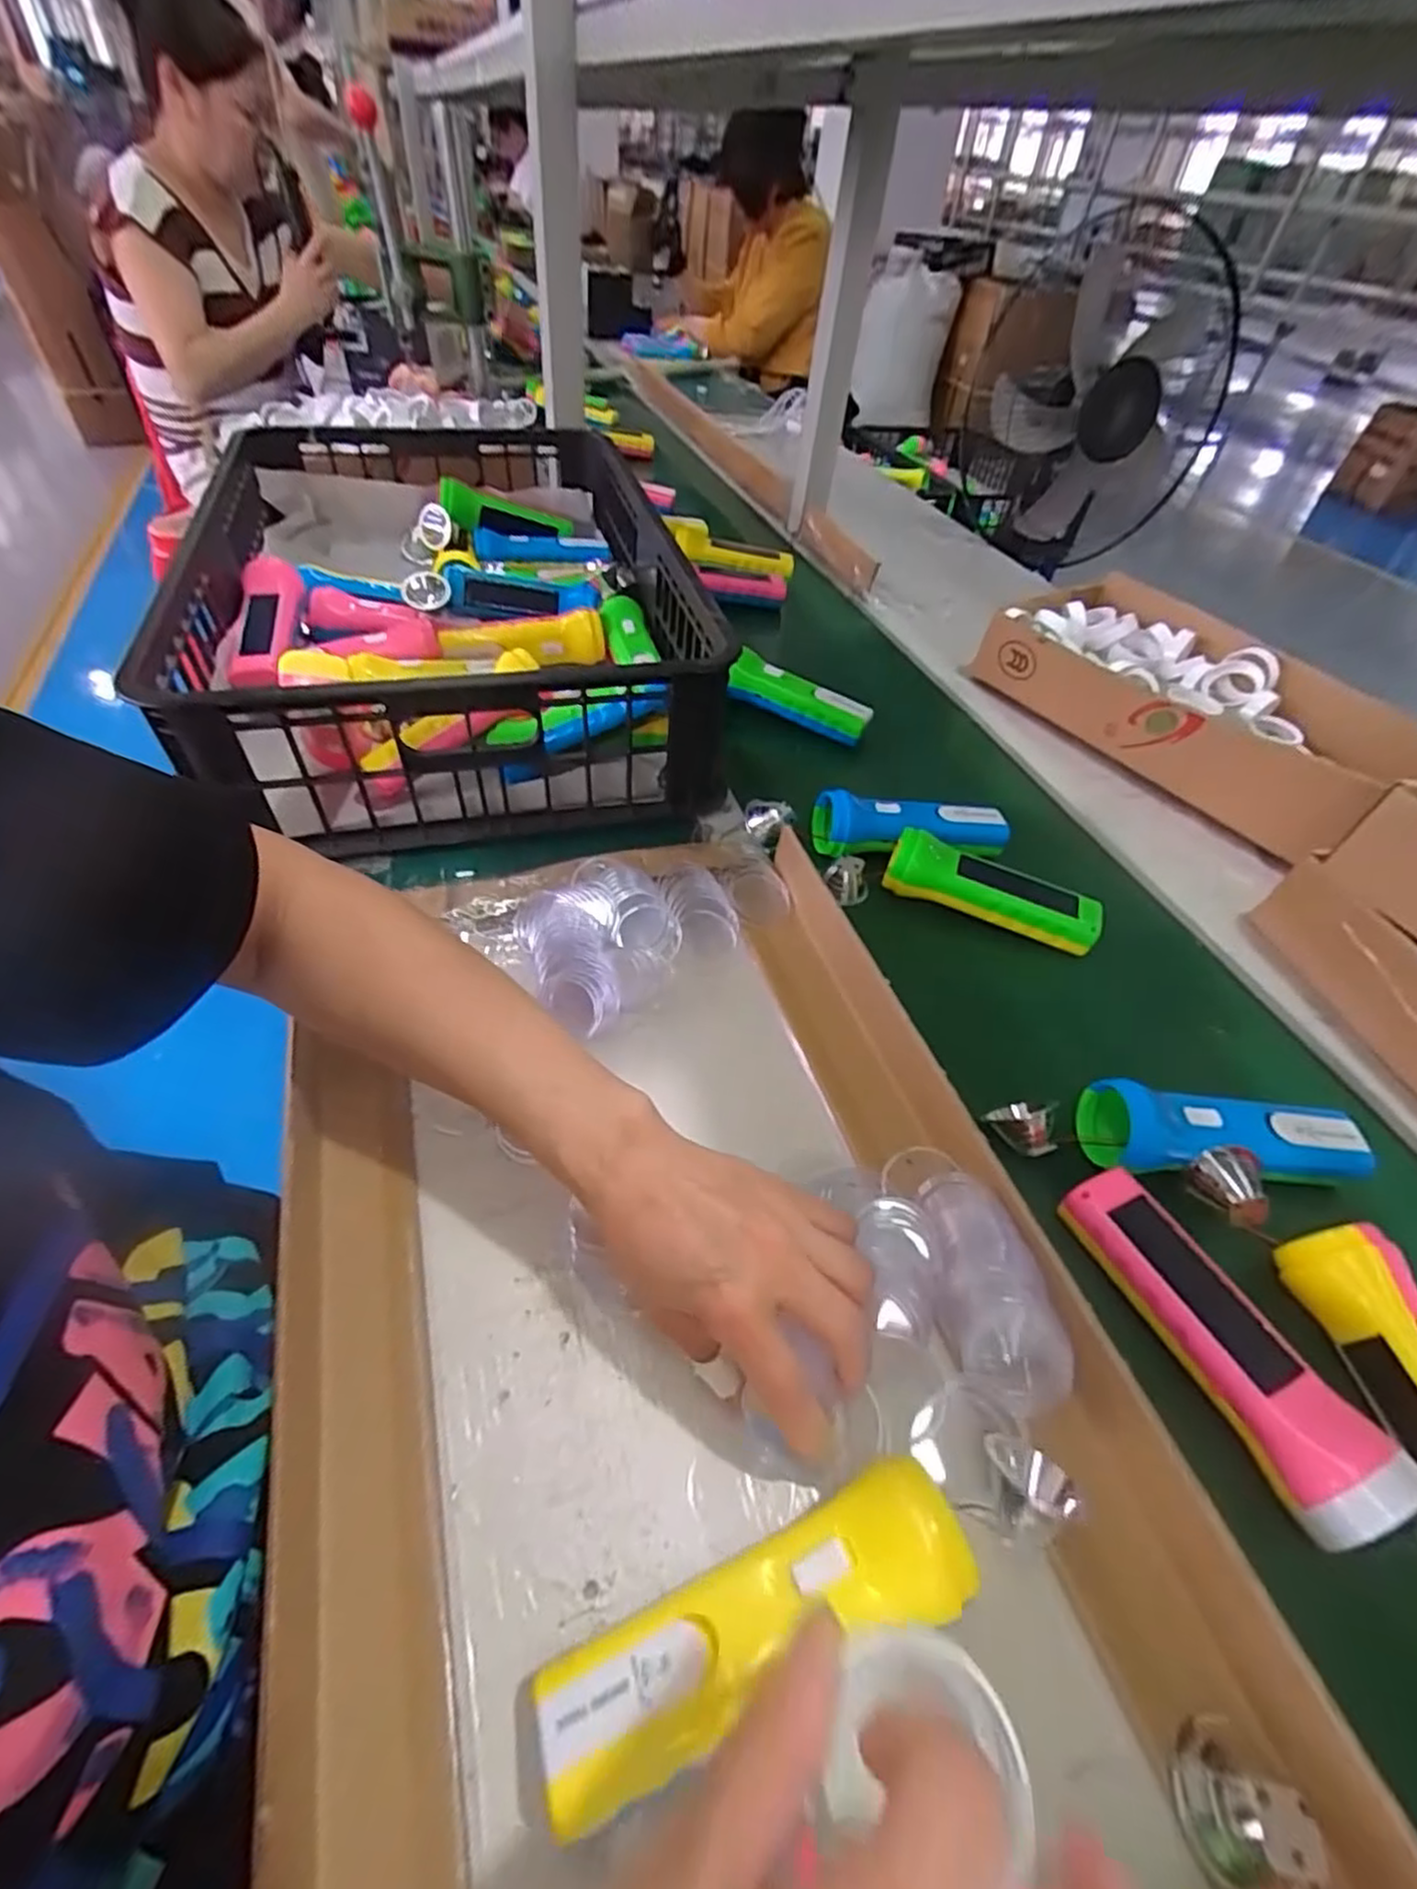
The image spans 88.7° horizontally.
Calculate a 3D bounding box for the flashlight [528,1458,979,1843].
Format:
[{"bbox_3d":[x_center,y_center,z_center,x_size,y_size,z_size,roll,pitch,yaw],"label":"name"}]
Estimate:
[{"bbox_3d":[0.017,0.246,0.262,0.154,0.045,0.043,-14,52,-18],"label":"flashlight"}]

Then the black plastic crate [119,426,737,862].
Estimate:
[{"bbox_3d":[-0.238,-0.328,0.680,0.394,0.154,0.556,-9,50,-14],"label":"black plastic crate"}]

